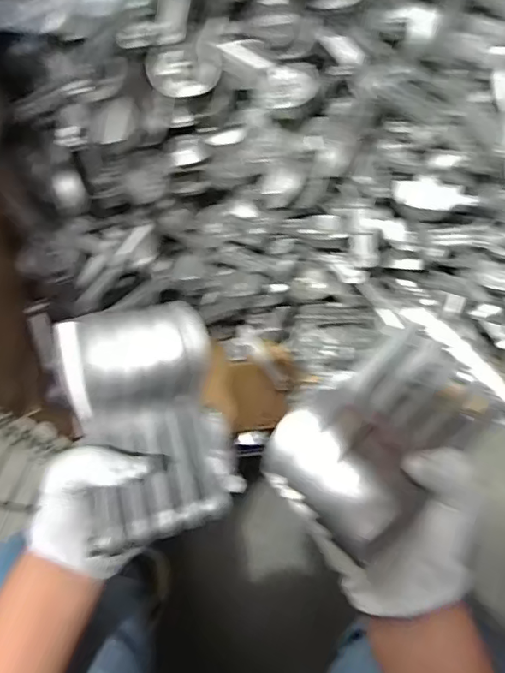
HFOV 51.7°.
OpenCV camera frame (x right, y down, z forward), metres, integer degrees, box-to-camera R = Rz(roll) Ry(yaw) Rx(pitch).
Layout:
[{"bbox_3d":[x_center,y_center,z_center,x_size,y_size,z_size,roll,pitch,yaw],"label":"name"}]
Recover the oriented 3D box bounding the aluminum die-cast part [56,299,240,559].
[{"bbox_3d":[-0.072,0.052,0.332,0.084,0.070,0.141,-19,103,-27],"label":"aluminum die-cast part"}]

